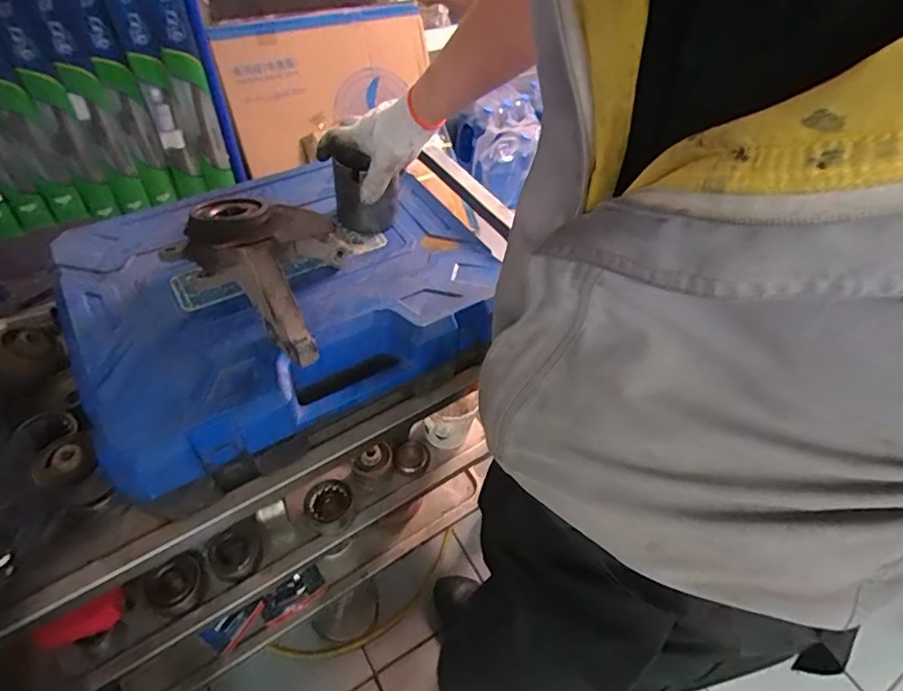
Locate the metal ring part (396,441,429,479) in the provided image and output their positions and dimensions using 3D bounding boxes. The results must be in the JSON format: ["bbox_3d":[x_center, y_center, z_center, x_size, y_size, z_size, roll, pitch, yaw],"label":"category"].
[{"bbox_3d":[-0.071,0.205,0.954,0.057,0.018,0.064,-2,51,-6],"label":"metal ring part"}]

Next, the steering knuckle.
[{"bbox_3d":[-0.222,-0.106,0.615,0.214,0.106,0.243,11,51,4],"label":"steering knuckle"}]

